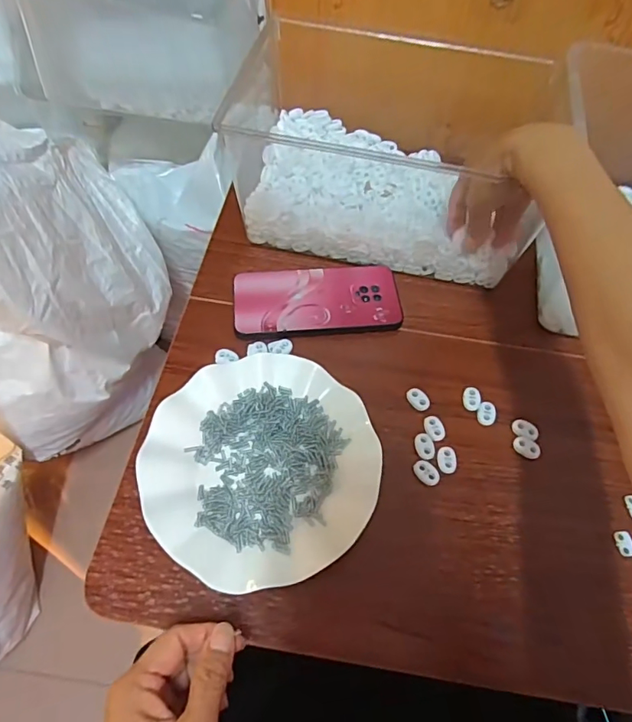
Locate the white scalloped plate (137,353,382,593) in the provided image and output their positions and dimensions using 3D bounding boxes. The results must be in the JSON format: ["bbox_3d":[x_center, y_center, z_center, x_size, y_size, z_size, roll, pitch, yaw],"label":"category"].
[{"bbox_3d":[-0.045,0.084,0.400,0.183,0.029,0.179,1,59,-2],"label":"white scalloped plate"}]

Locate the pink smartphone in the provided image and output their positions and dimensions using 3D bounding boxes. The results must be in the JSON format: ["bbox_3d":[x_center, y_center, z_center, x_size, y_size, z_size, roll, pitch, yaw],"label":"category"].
[{"bbox_3d":[0.001,-0.061,0.491,0.162,0.010,0.079,-4,60,-5],"label":"pink smartphone"}]

